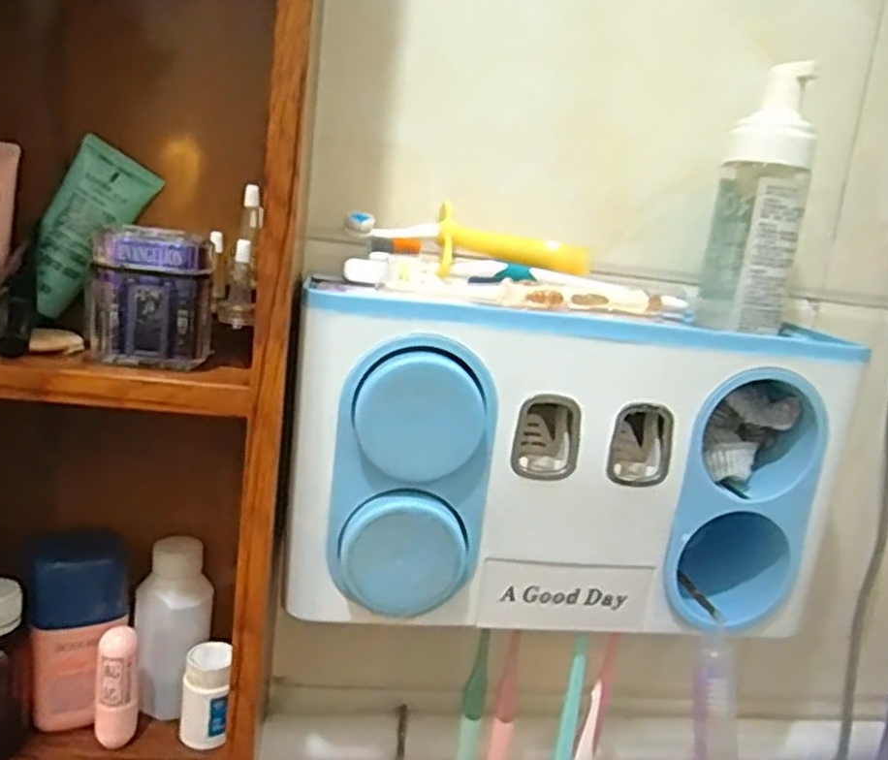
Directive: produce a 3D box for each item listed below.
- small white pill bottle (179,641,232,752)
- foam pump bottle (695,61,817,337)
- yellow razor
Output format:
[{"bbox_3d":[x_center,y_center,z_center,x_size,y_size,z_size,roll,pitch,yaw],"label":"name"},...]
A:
[{"bbox_3d":[-0.137,0.181,0.439,0.025,0.051,0.027,4,12,-17],"label":"small white pill bottle"},{"bbox_3d":[0.177,-0.099,0.428,0.046,0.139,0.042,11,12,18],"label":"foam pump bottle"},{"bbox_3d":[0.041,-0.074,0.430,0.088,0.032,0.025,6,11,-8],"label":"yellow razor"}]

